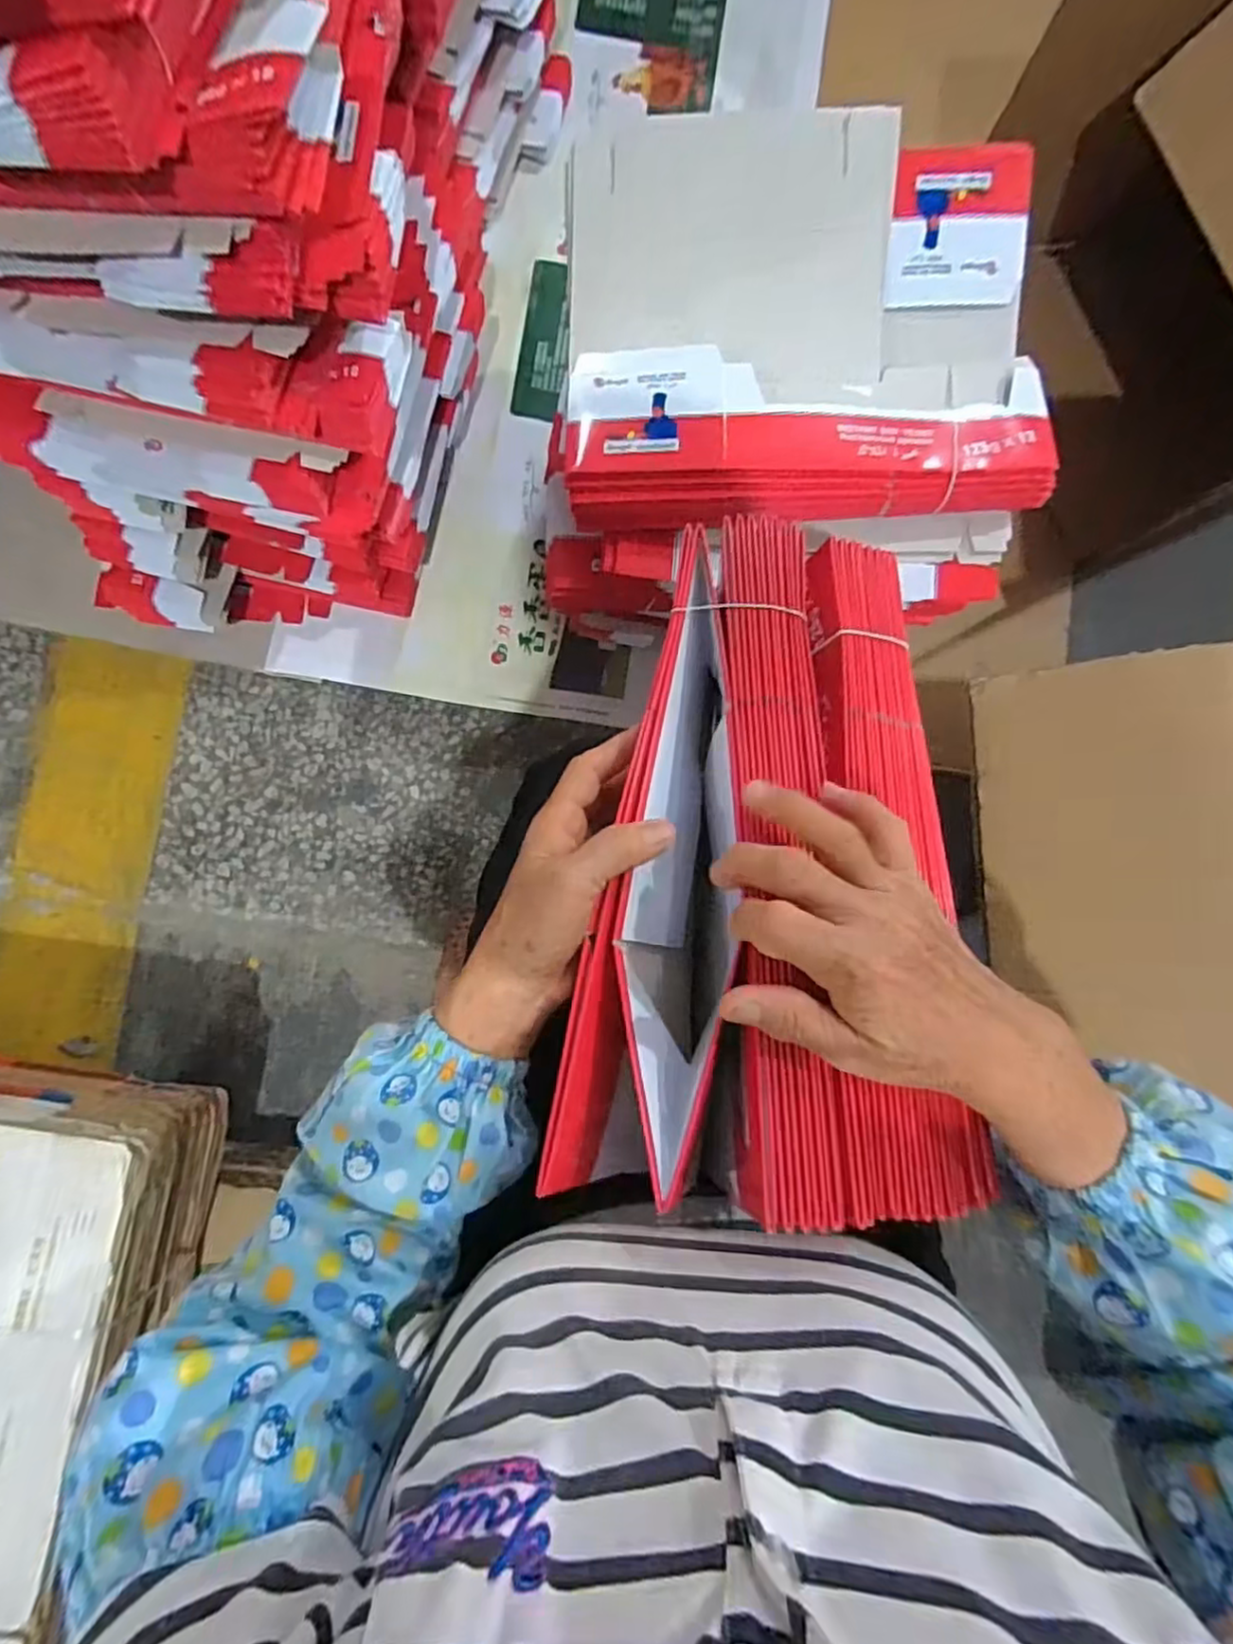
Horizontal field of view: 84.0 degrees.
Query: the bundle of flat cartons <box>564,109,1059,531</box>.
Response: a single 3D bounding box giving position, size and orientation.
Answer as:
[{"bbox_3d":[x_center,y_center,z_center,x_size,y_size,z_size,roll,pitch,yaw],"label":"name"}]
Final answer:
[{"bbox_3d":[0.134,-0.374,0.516,0.336,0.052,0.304,-2,86,-2],"label":"bundle of flat cartons"}]

